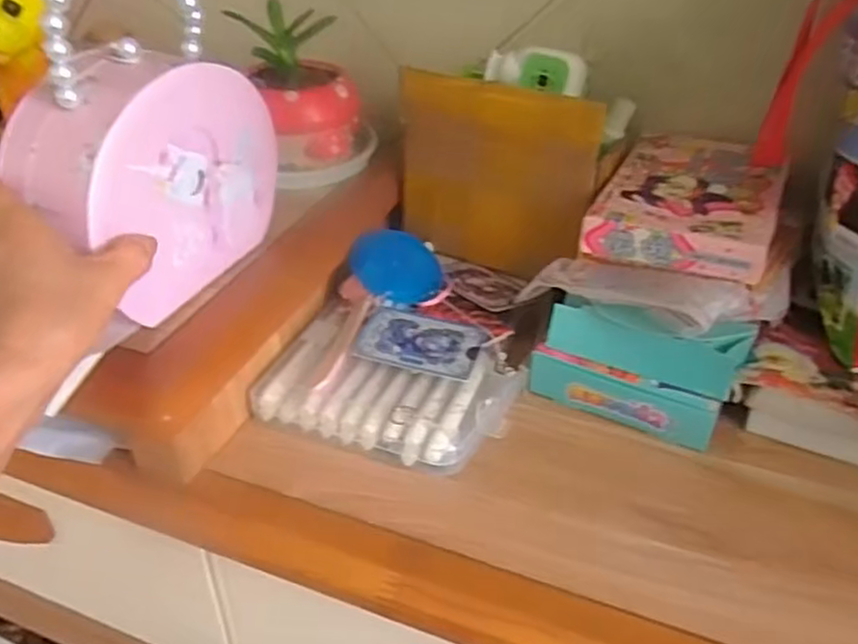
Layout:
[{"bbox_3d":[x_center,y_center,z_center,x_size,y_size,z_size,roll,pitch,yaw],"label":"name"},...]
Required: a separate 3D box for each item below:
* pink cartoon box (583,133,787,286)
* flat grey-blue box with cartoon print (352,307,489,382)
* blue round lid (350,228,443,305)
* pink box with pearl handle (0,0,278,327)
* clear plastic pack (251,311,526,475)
[{"bbox_3d":[0.205,-0.094,0.572,0.126,0.036,0.169,17,39,22],"label":"pink cartoon box"},{"bbox_3d":[-0.006,0.016,0.547,0.088,0.011,0.060,9,37,12],"label":"flat grey-blue box with cartoon print"},{"bbox_3d":[-0.026,-0.047,0.603,0.076,0.007,0.068,17,54,-14],"label":"blue round lid"},{"bbox_3d":[-0.180,-0.125,0.462,0.064,0.209,0.170,15,38,19],"label":"pink box with pearl handle"},{"bbox_3d":[-0.028,0.050,0.544,0.169,0.028,0.108,14,38,18],"label":"clear plastic pack"}]

